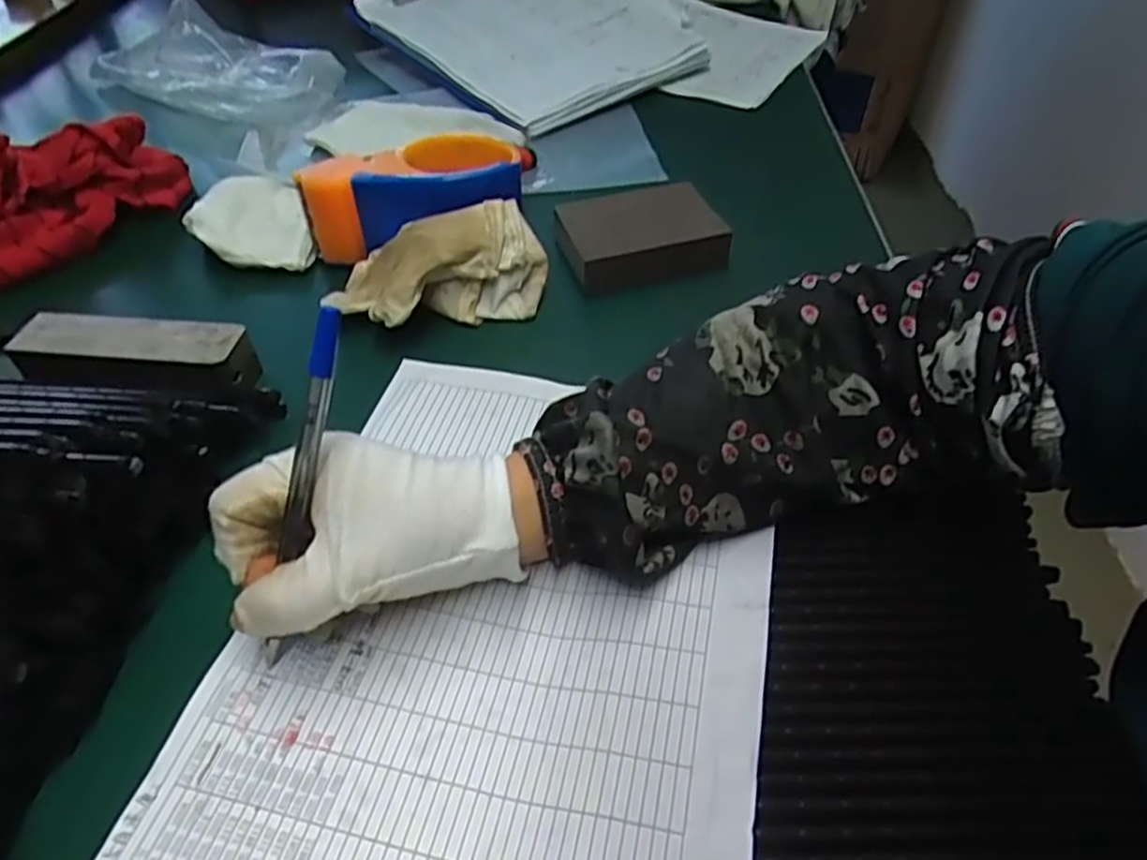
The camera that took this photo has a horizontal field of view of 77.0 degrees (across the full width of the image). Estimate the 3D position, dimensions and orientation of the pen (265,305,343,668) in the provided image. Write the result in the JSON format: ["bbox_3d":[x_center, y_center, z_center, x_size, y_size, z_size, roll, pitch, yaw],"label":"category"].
[{"bbox_3d":[-0.098,0.025,0.259,0.007,0.143,0.006,25,22,21],"label":"pen"}]

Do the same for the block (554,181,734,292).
[{"bbox_3d":[0.042,-0.124,0.454,0.094,0.026,0.067,-13,50,-12],"label":"block"}]

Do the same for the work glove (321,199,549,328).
[{"bbox_3d":[-0.079,-0.093,0.414,0.127,0.043,0.063,-6,49,-6],"label":"work glove"}]

